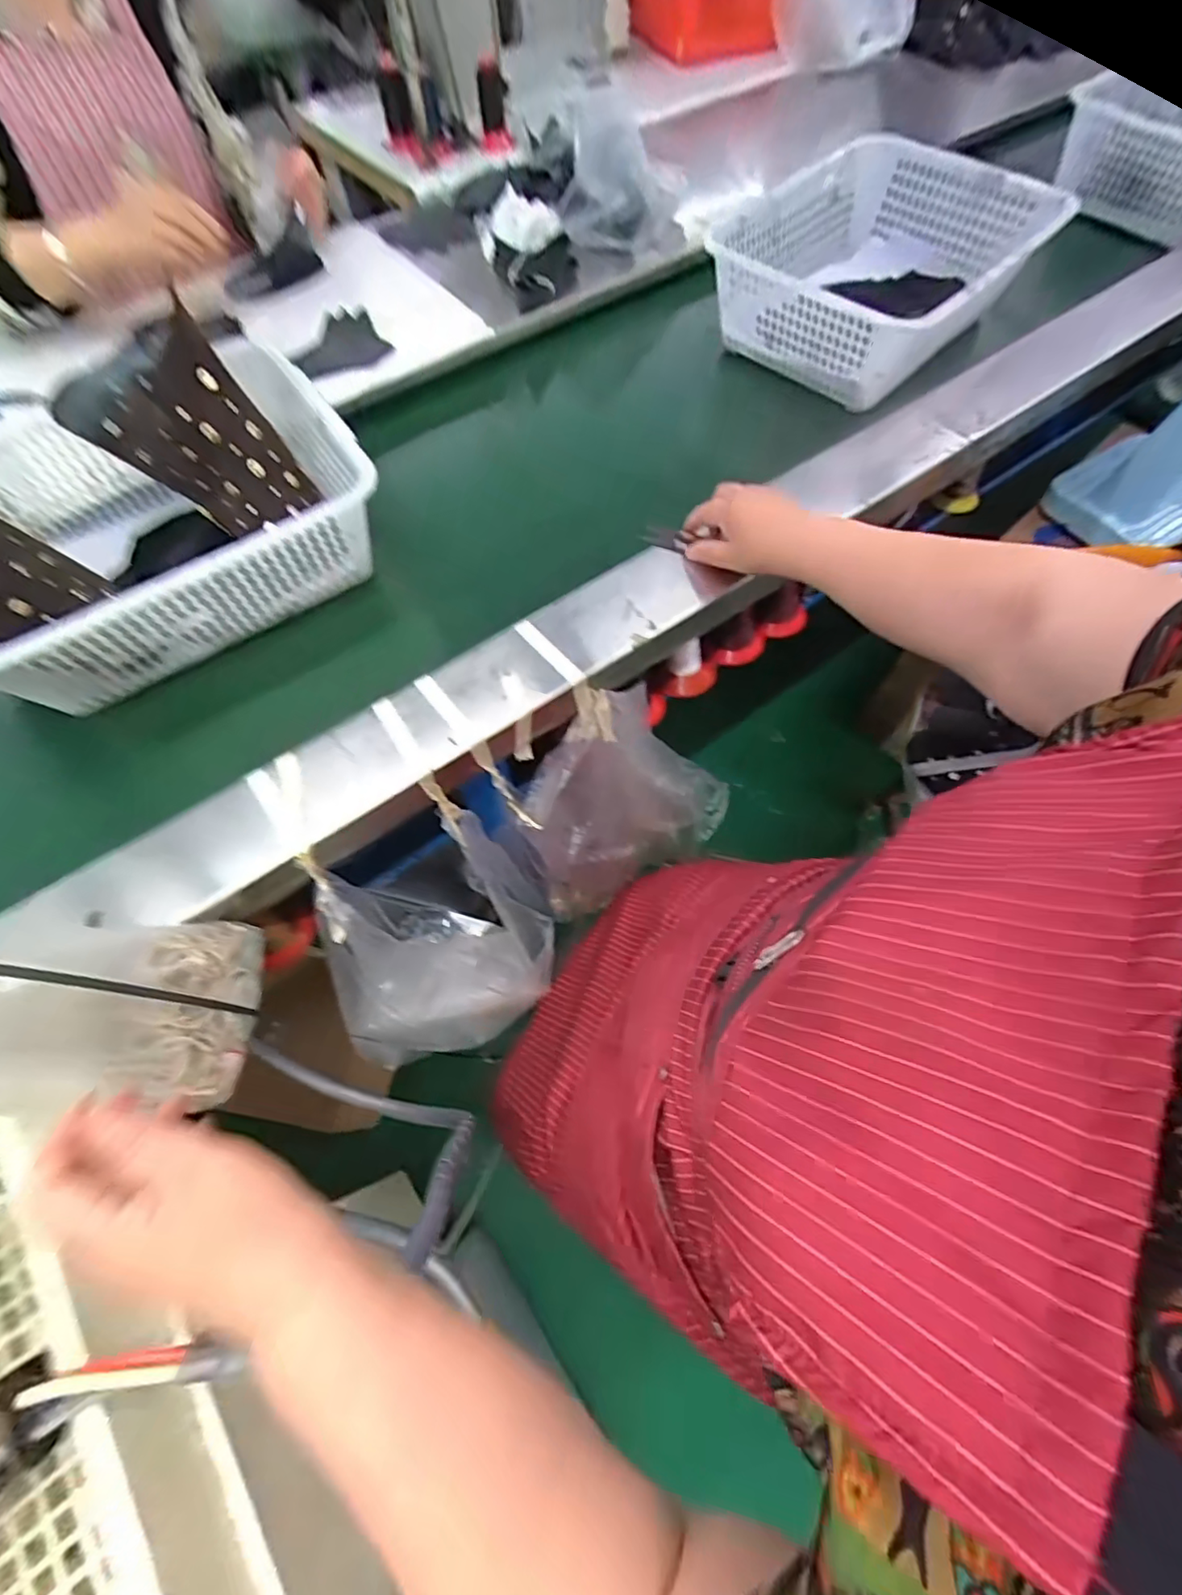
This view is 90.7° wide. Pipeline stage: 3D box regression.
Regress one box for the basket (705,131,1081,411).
[{"bbox_3d":[0.374,-0.691,0.764,0.317,0.134,0.402,40,72,18],"label":"basket"}]

